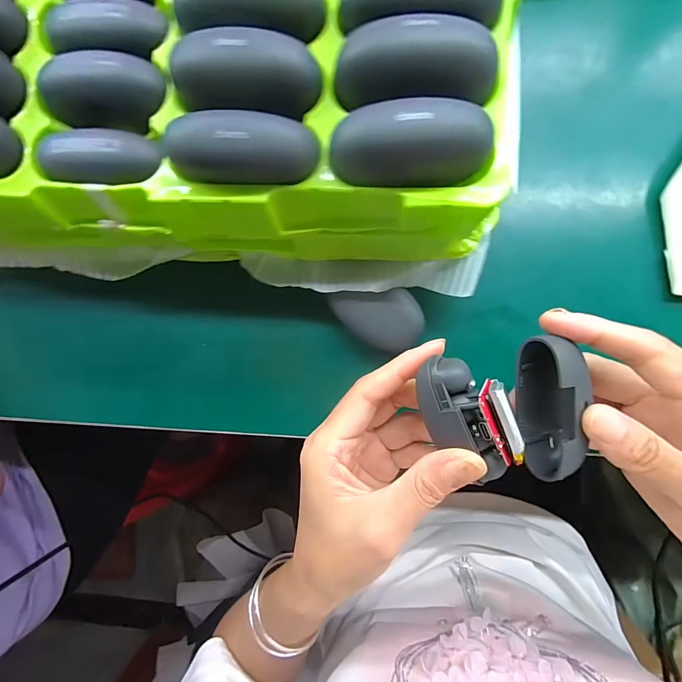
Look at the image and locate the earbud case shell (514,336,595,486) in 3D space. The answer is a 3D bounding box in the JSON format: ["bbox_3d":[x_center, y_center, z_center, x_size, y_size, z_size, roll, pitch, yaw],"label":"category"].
[{"bbox_3d":[0.104,0.031,0.170,0.027,0.027,0.067,-6,101,9],"label":"earbud case shell"}]

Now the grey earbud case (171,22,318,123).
[{"bbox_3d":[-0.040,-0.113,0.150,0.060,0.023,0.026,1,90,-4],"label":"grey earbud case"}]

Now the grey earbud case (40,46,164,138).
[{"bbox_3d":[-0.114,-0.121,0.166,0.060,0.019,0.032,14,91,6],"label":"grey earbud case"}]

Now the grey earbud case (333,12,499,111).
[{"bbox_3d":[0.030,-0.115,0.144,0.066,0.027,0.023,0,90,6],"label":"grey earbud case"}]

